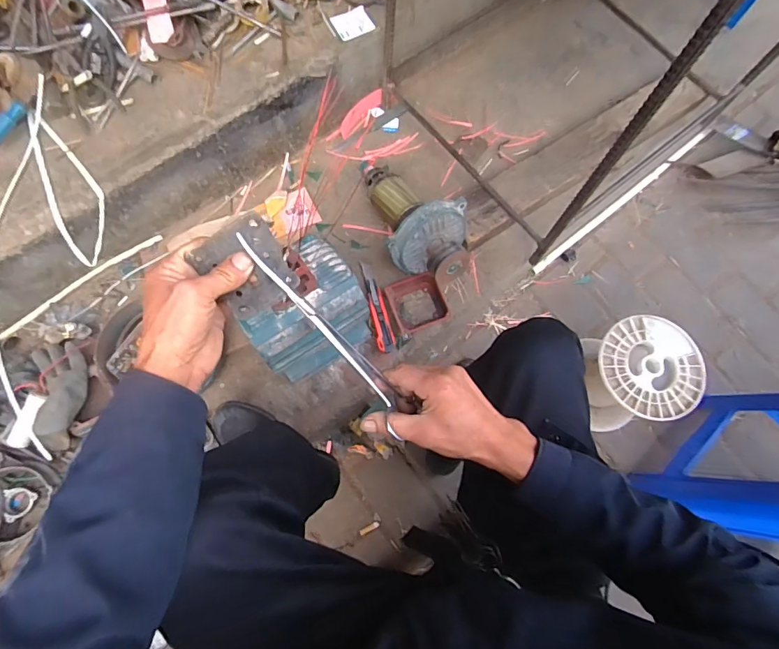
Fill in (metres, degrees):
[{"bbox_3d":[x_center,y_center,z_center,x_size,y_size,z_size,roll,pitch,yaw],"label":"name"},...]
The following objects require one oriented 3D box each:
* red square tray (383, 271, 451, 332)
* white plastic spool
[{"bbox_3d":[0.055,-0.044,0.875,0.105,0.033,0.102,-22,75,-9],"label":"red square tray"},{"bbox_3d":[0.503,0.115,0.948,0.184,0.249,0.191,1,73,-2],"label":"white plastic spool"}]

